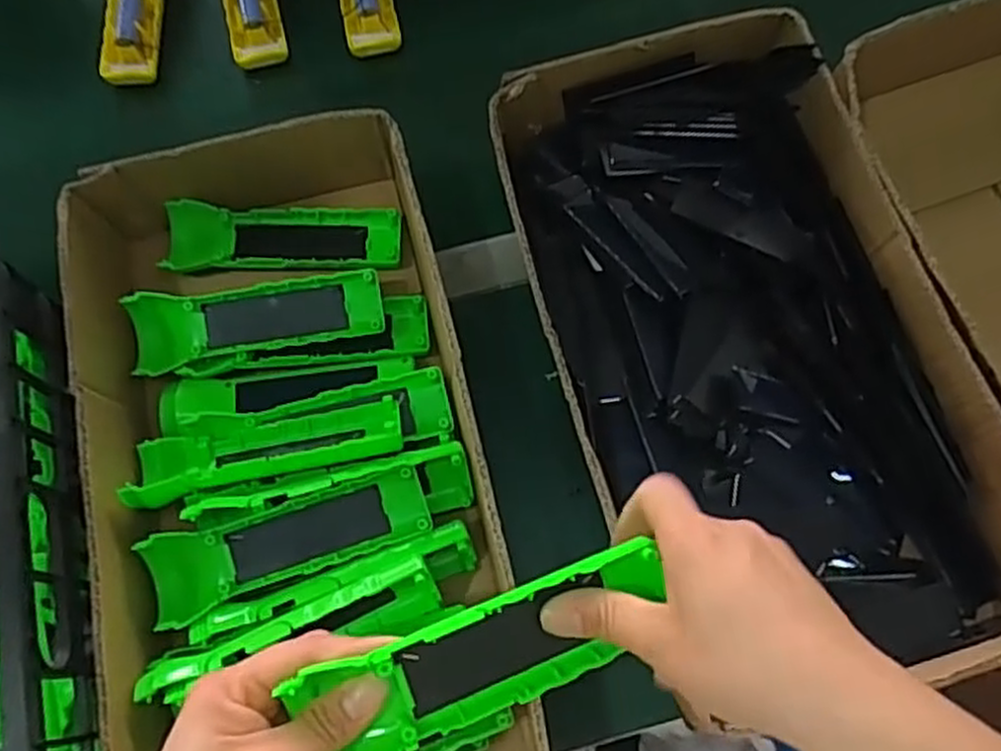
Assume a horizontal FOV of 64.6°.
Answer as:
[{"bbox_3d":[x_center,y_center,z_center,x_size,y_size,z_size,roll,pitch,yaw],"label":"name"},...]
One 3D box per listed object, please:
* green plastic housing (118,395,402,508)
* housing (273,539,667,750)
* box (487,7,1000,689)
[{"bbox_3d":[-0.141,0.046,0.481,0.163,0.036,0.048,-9,71,-3],"label":"green plastic housing"},{"bbox_3d":[-0.005,0.112,0.320,0.152,0.034,0.047,-26,73,-10],"label":"housing"},{"bbox_3d":[0.151,-0.024,0.510,0.233,0.095,0.419,-15,71,-5],"label":"box"}]

